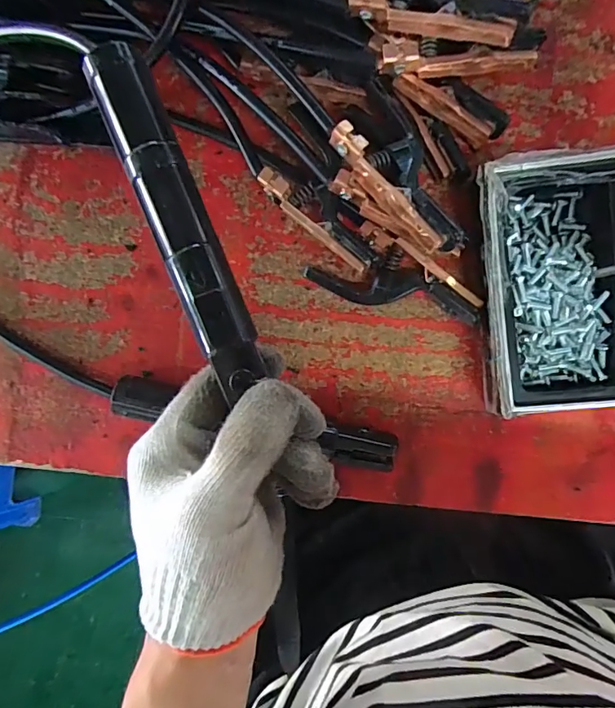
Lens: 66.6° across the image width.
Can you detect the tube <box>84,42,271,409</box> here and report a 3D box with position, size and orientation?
[{"bbox_3d":[-0.064,-0.066,0.232,0.025,0.017,0.175,-22,91,6],"label":"tube"}]

